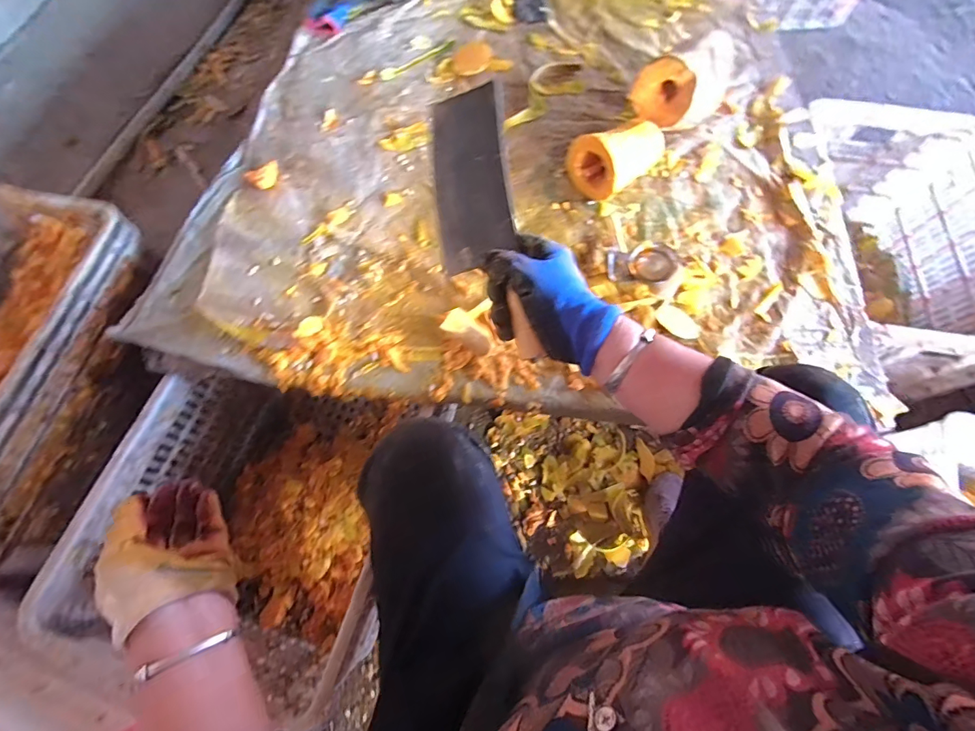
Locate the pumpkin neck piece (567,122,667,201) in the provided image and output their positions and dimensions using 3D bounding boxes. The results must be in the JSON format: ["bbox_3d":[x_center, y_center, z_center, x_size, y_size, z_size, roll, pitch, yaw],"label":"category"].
[{"bbox_3d":[0.204,-0.342,0.674,0.132,0.091,0.098,-42,75,-17],"label":"pumpkin neck piece"}]

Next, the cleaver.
[{"bbox_3d":[-0.009,-0.133,0.415,0.084,0.021,0.257,-8,91,27],"label":"cleaver"}]

